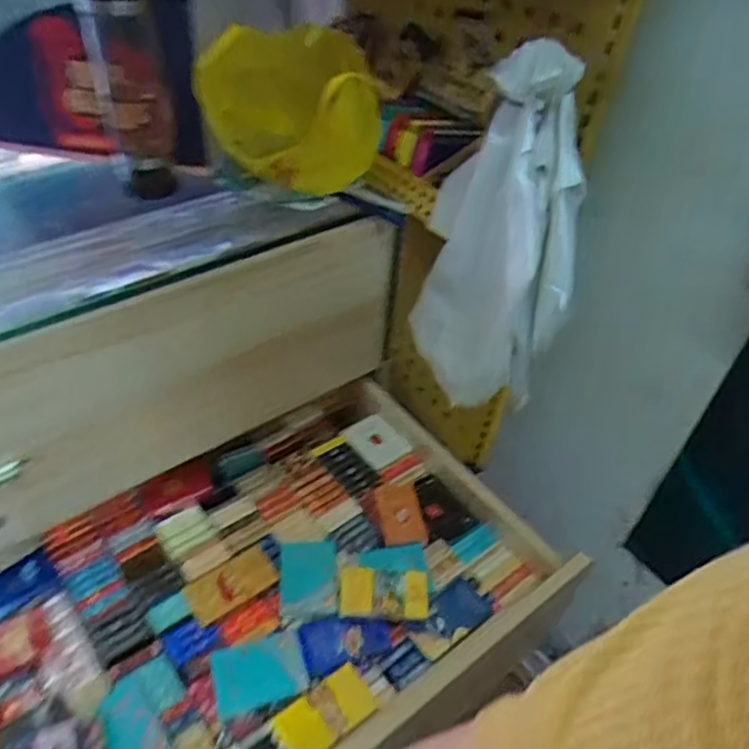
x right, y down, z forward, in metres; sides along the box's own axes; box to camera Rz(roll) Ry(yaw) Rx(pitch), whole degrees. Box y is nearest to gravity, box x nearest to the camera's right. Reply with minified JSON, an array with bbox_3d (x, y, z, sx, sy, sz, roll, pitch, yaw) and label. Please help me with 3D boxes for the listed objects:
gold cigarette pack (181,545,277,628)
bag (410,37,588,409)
[{"bbox_3d":[-0.169,0.246,0.775,0.101,0.017,0.068,-24,50,-28],"label":"gold cigarette pack"},{"bbox_3d":[0.130,-0.142,0.677,0.168,0.342,0.147,18,44,13],"label":"bag"}]

